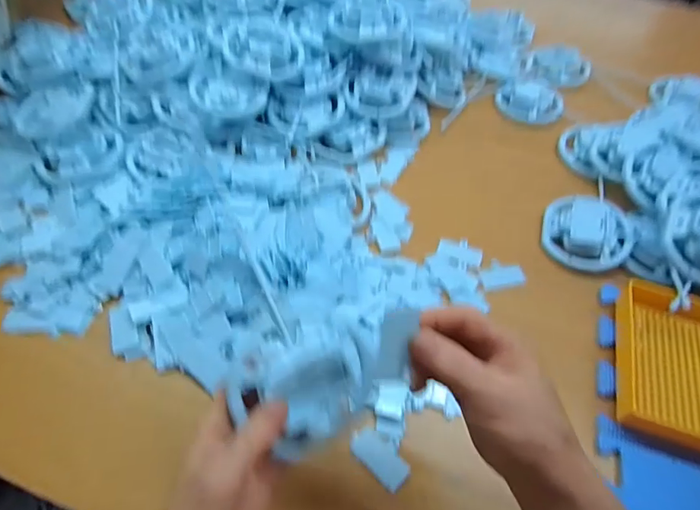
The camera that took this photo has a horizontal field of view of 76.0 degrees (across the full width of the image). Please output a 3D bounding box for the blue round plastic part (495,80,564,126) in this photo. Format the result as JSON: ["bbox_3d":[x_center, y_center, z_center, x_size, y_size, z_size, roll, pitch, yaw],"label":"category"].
[{"bbox_3d":[0.280,-0.243,0.704,0.075,0.032,0.096,-38,65,-26],"label":"blue round plastic part"}]

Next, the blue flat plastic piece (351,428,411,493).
[{"bbox_3d":[0.027,0.176,0.390,0.053,0.004,0.028,38,60,21],"label":"blue flat plastic piece"}]

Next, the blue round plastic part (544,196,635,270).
[{"bbox_3d":[0.289,-0.030,0.539,0.099,0.030,0.089,15,55,7],"label":"blue round plastic part"}]

